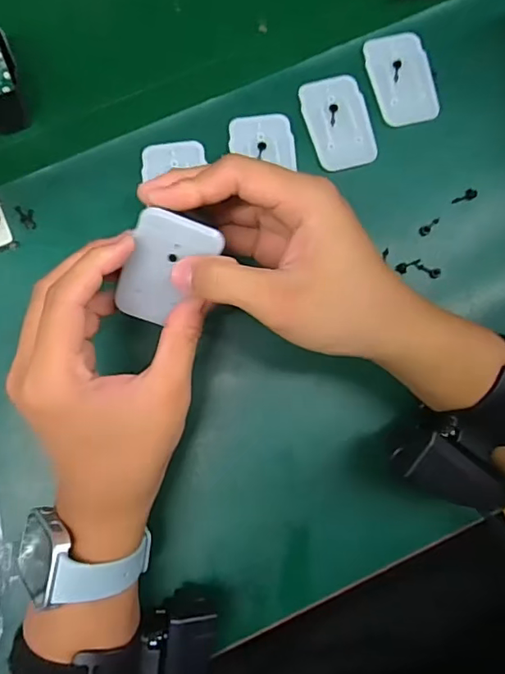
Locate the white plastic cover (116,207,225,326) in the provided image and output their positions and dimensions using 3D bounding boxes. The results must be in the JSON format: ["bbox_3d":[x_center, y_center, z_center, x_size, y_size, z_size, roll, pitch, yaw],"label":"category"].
[{"bbox_3d":[-0.046,-0.034,0.277,0.041,0.004,0.063,21,122,-13],"label":"white plastic cover"}]

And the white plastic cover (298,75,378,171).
[{"bbox_3d":[0.063,-0.156,0.382,0.046,0.004,0.069,-15,84,-5],"label":"white plastic cover"}]

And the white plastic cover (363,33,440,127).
[{"bbox_3d":[0.110,-0.190,0.388,0.047,0.005,0.071,-7,84,-4],"label":"white plastic cover"}]

